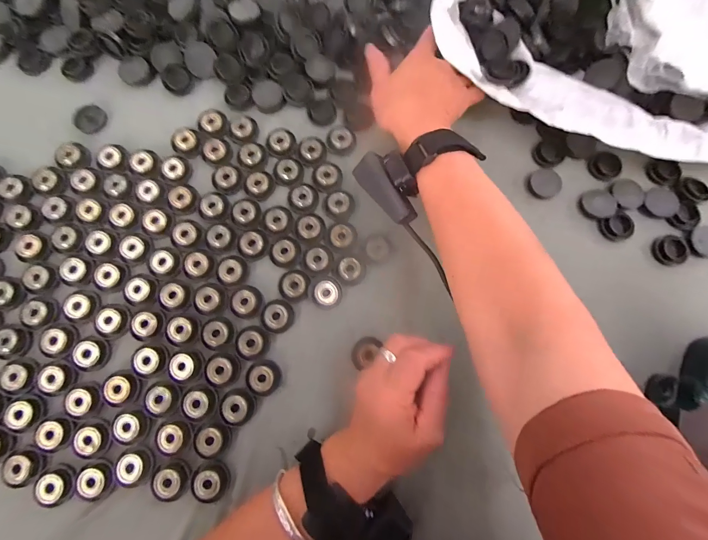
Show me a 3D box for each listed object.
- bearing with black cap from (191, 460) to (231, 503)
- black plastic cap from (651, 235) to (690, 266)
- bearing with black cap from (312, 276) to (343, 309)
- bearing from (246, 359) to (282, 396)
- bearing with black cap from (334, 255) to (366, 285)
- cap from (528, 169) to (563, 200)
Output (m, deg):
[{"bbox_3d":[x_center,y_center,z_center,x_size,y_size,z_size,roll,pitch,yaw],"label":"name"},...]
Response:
[{"bbox_3d":[-0.126,0.186,0.279,0.031,0.008,0.032,0,79,-1],"label":"bearing with black cap"},{"bbox_3d":[0.325,-0.020,0.327,0.034,0.009,0.030,-13,79,-3],"label":"black plastic cap"},{"bbox_3d":[-0.026,0.021,0.310,0.028,0.010,0.031,9,79,1],"label":"bearing with black cap"},{"bbox_3d":[-0.085,0.100,0.295,0.030,0.010,0.031,0,79,-1],"label":"bearing"},{"bbox_3d":[-0.004,-0.001,0.315,0.030,0.009,0.030,0,79,-1],"label":"bearing with black cap"},{"bbox_3d":[0.203,-0.092,0.335,0.038,0.004,0.031,-29,80,-6],"label":"cap"}]

